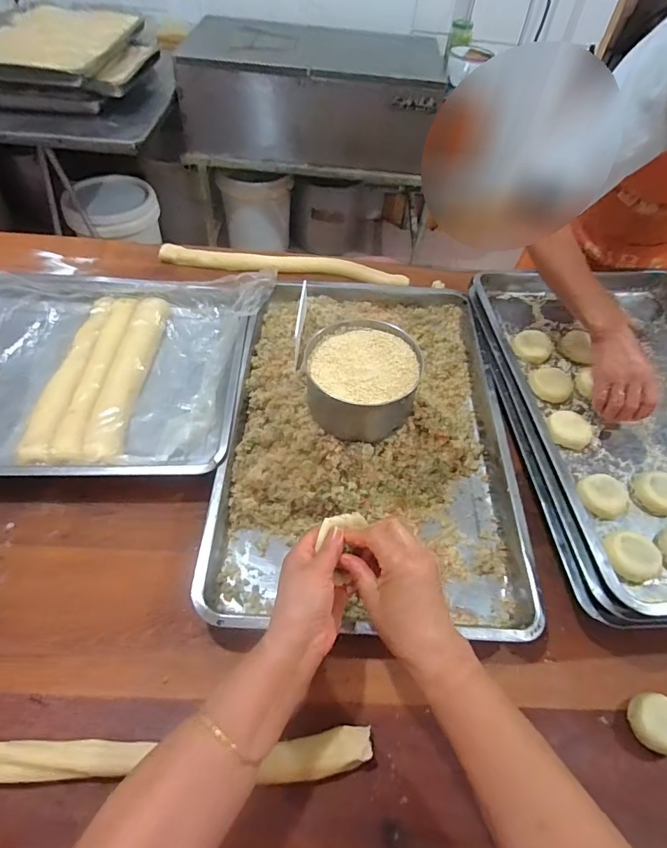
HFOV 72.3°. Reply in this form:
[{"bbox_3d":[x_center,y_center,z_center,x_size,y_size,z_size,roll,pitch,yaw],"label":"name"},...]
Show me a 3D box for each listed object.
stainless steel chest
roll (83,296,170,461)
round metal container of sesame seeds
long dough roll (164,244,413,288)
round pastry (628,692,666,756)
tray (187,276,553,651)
[{"bbox_3d":[-0.073,-1.094,1.577,0.841,0.323,0.400,5,52,-1],"label":"stainless steel chest"},{"bbox_3d":[-0.314,-0.079,0.697,0.058,0.030,0.309,3,53,-3],"label":"roll"},{"bbox_3d":[0.034,-0.056,0.572,0.136,0.074,0.138,-3,53,-7],"label":"round metal container of sesame seeds"},{"bbox_3d":[-0.100,-0.324,0.926,0.489,0.038,0.060,8,52,1],"label":"long dough roll"},{"bbox_3d":[0.341,0.314,0.479,0.051,0.032,0.054,-3,53,-7],"label":"round pastry"},{"bbox_3d":[0.053,-0.026,0.653,0.391,0.084,0.600,4,52,-2],"label":"tray"}]

